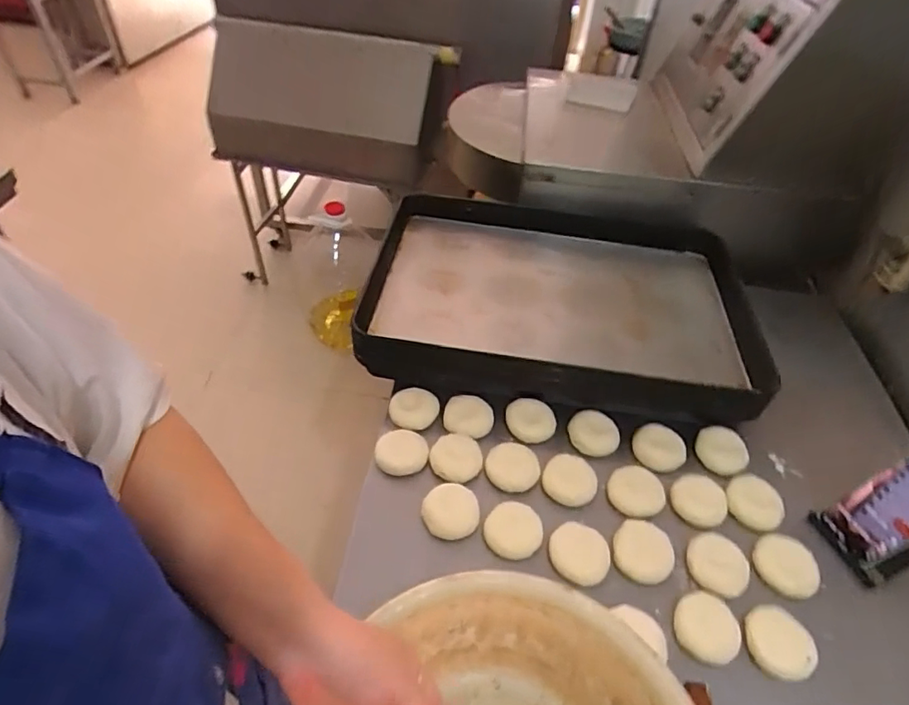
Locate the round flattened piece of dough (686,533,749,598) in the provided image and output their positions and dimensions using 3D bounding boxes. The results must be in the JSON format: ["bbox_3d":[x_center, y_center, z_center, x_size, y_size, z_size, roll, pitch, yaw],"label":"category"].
[{"bbox_3d":[0.317,0.253,0.641,0.074,0.010,0.069,3,46,-3],"label":"round flattened piece of dough"}]

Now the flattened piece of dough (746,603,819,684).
[{"bbox_3d":[0.354,0.311,0.575,0.062,0.024,0.067,6,46,0],"label":"flattened piece of dough"}]

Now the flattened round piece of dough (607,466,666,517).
[{"bbox_3d":[0.239,0.182,0.703,0.069,0.016,0.070,3,46,-3],"label":"flattened round piece of dough"}]

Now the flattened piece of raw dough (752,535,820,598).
[{"bbox_3d":[0.399,0.254,0.640,0.059,0.025,0.072,-27,54,-28],"label":"flattened piece of raw dough"}]

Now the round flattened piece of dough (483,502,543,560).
[{"bbox_3d":[0.071,0.217,0.651,0.068,0.028,0.061,5,46,0],"label":"round flattened piece of dough"}]

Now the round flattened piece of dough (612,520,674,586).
[{"bbox_3d":[0.228,0.240,0.646,0.066,0.016,0.071,3,46,-3],"label":"round flattened piece of dough"}]

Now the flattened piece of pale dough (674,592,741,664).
[{"bbox_3d":[0.279,0.303,0.588,0.068,0.015,0.067,4,46,-2],"label":"flattened piece of pale dough"}]

